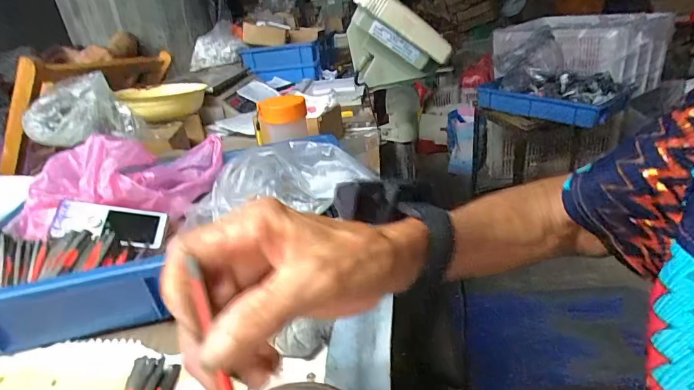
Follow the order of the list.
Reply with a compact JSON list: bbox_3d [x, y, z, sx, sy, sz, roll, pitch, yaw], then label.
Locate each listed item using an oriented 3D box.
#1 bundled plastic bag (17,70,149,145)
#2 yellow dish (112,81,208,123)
[{"bbox_3d":[-0.465,-0.145,0.711,0.172,0.099,0.145,-21,30,-25],"label":"bundled plastic bag"},{"bbox_3d":[-0.402,-0.210,0.898,0.182,0.056,0.153,-23,31,-28],"label":"yellow dish"}]

